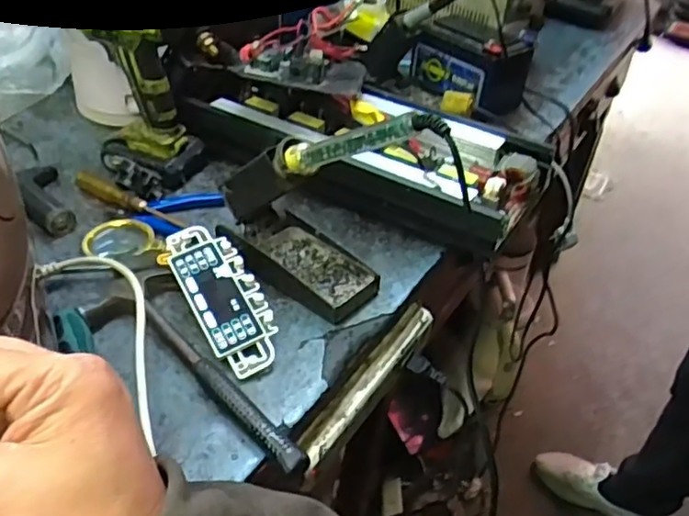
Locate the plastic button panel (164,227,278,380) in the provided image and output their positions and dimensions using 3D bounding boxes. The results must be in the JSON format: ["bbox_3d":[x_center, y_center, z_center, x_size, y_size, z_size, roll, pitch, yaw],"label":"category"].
[{"bbox_3d":[-0.107,0.032,0.560,0.059,0.006,0.153,-24,64,-19],"label":"plastic button panel"}]

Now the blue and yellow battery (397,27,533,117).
[{"bbox_3d":[0.177,-0.283,0.931,0.166,0.091,0.090,30,46,27],"label":"blue and yellow battery"}]

